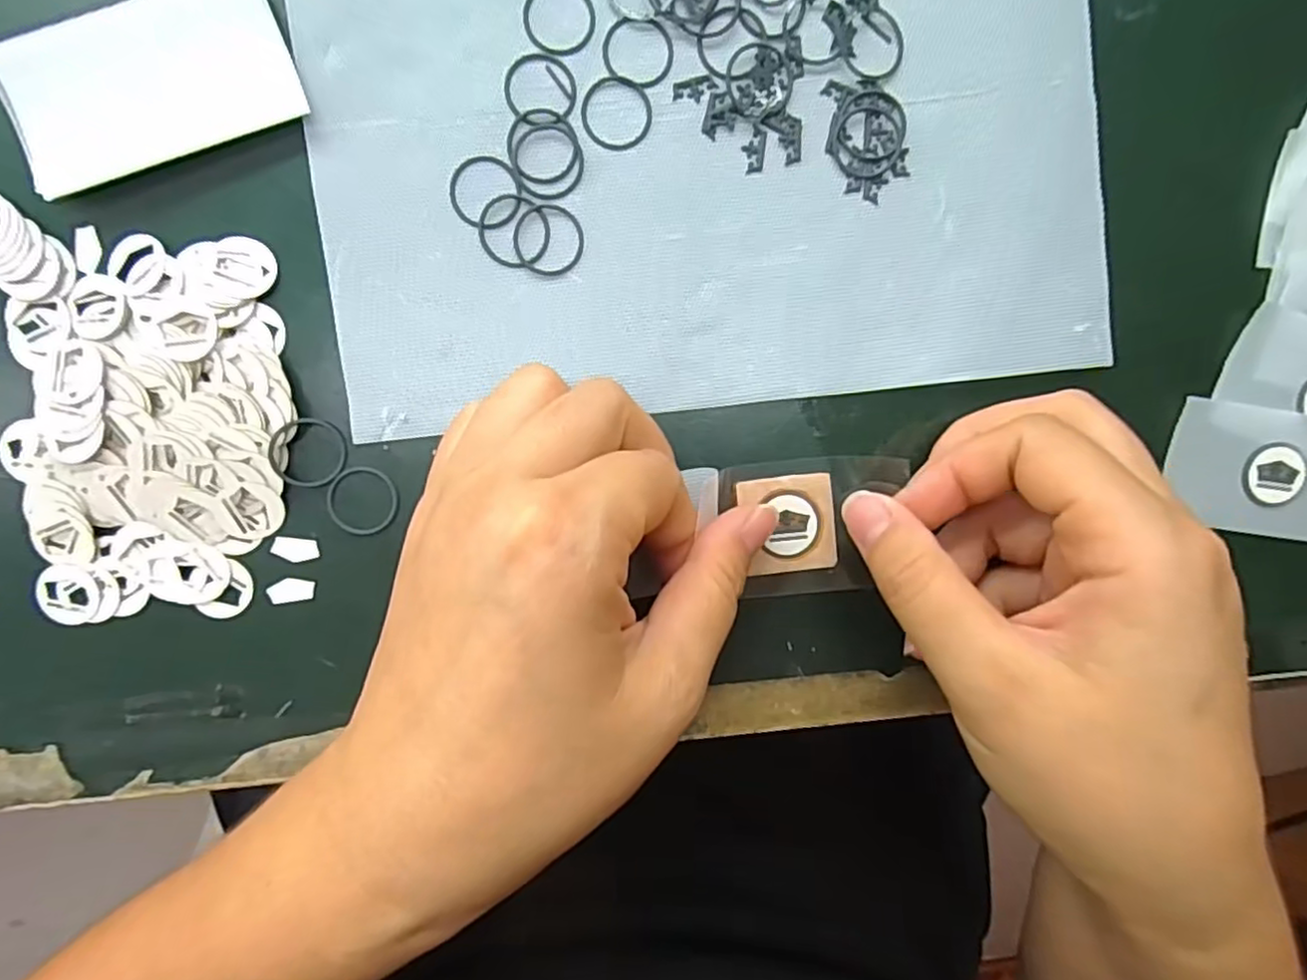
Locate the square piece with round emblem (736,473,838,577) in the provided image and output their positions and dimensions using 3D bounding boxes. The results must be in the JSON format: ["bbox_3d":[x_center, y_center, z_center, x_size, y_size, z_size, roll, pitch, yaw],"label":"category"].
[{"bbox_3d":[0.042,0.011,0.201,0.028,0.004,0.029,-8,95,-3],"label":"square piece with round emblem"}]

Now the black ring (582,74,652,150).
[{"bbox_3d":[-0.011,-0.111,0.194,0.020,0.004,0.021,0,95,-3],"label":"black ring"}]

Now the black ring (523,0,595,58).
[{"bbox_3d":[-0.027,-0.137,0.191,0.020,0.004,0.021,0,95,-3],"label":"black ring"}]

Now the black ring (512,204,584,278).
[{"bbox_3d":[-0.031,-0.074,0.195,0.020,0.004,0.021,0,95,-3],"label":"black ring"}]

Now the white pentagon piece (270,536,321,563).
[{"bbox_3d":[-0.107,0.018,0.199,0.013,0.004,0.007,10,88,-17],"label":"white pentagon piece"}]

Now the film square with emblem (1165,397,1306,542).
[{"bbox_3d":[0.203,-0.005,0.213,0.074,0.004,0.040,8,94,-4],"label":"film square with emblem"}]

